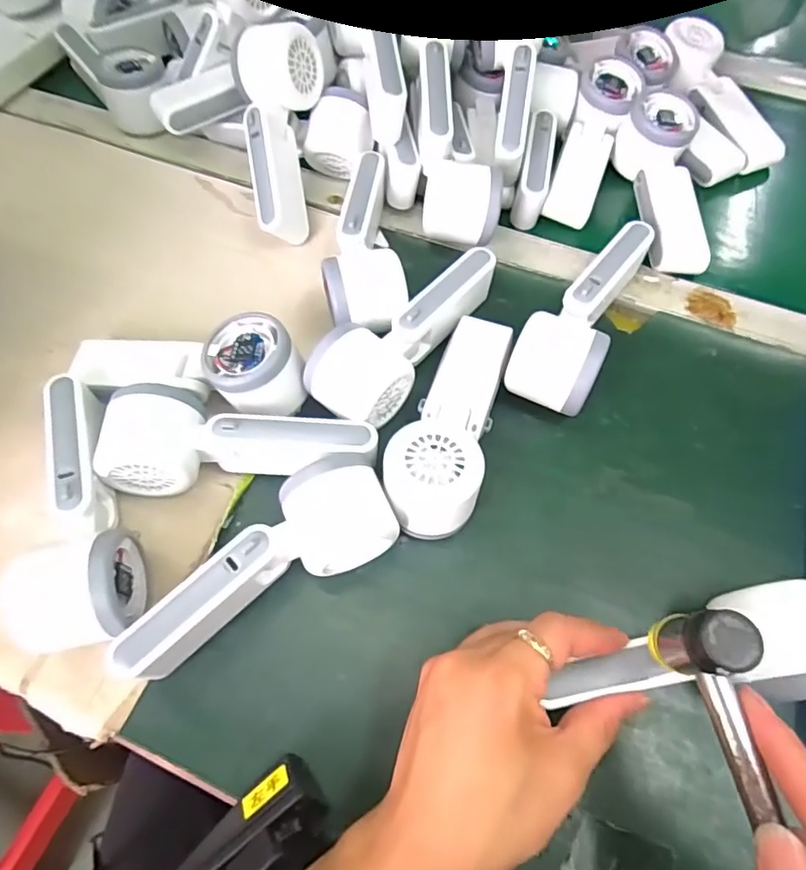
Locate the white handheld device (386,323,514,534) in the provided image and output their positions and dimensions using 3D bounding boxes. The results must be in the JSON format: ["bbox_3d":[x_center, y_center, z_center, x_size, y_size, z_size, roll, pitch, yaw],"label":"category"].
[{"bbox_3d":[0.031,-0.016,0.353,0.056,0.049,0.162,13,62,6],"label":"white handheld device"}]

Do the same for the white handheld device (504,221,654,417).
[{"bbox_3d":[0.123,-0.086,0.385,0.055,0.051,0.158,25,64,11],"label":"white handheld device"}]

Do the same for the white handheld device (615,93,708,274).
[{"bbox_3d":[0.220,-0.211,0.454,0.059,0.050,0.166,1,62,-1],"label":"white handheld device"}]

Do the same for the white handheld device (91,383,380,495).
[{"bbox_3d":[-0.099,0.004,0.344,0.166,0.048,0.064,2,62,0],"label":"white handheld device"}]

